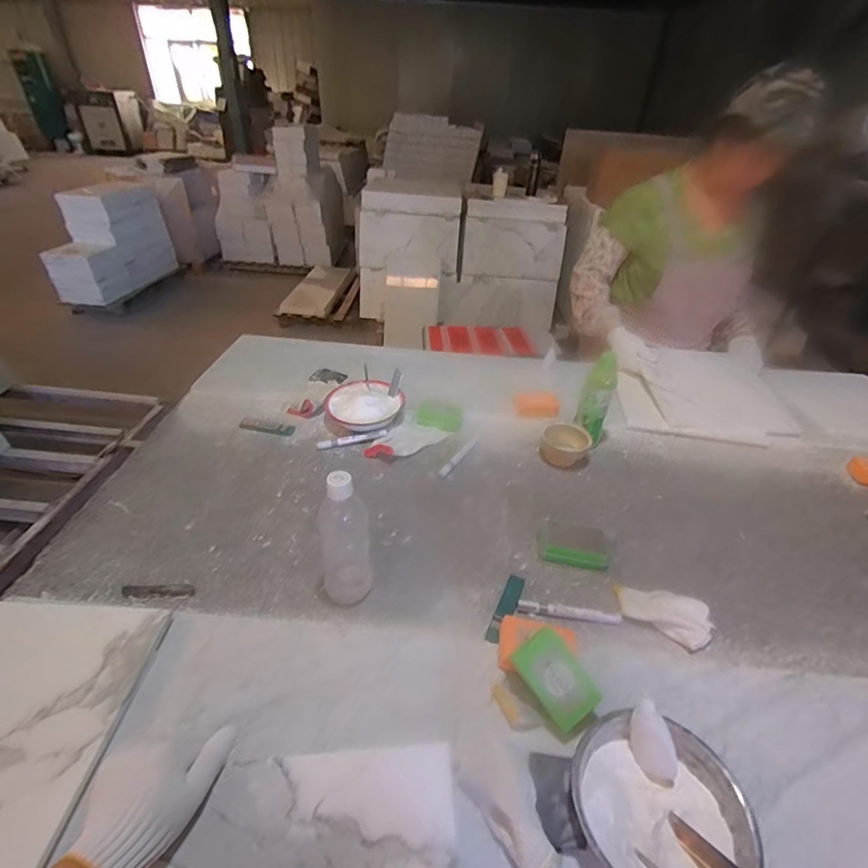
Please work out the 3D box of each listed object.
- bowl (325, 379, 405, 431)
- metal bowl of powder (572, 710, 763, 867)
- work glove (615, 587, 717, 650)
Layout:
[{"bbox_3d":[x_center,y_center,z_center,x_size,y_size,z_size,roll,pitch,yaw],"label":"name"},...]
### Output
[{"bbox_3d":[-0.149,-0.064,1.011,0.167,0.051,0.144,1,37,-2],"label":"bowl"},{"bbox_3d":[0.218,0.370,0.461,0.159,0.051,0.148,1,37,-1],"label":"metal bowl of powder"},{"bbox_3d":[0.321,0.250,0.658,0.123,0.027,0.067,22,41,25],"label":"work glove"}]

